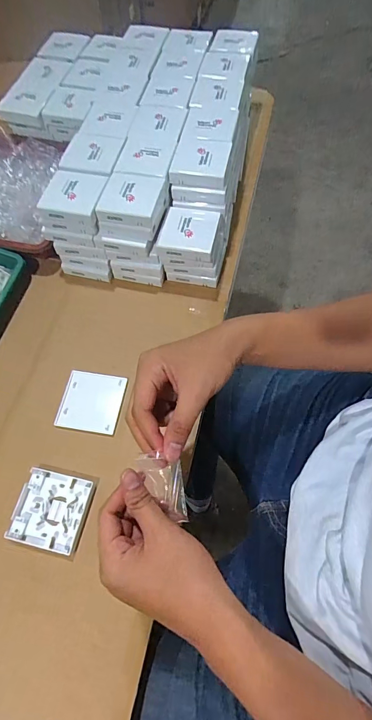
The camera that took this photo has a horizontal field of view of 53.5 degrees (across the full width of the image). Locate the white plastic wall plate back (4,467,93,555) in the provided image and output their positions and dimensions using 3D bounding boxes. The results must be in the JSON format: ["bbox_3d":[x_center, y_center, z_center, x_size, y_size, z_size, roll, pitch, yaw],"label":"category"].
[{"bbox_3d":[-0.171,0.189,0.469,0.084,0.013,0.087,10,64,8],"label":"white plastic wall plate back"}]

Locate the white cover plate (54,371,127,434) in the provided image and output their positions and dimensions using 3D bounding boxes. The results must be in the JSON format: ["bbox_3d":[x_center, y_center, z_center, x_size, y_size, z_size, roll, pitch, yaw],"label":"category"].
[{"bbox_3d":[-0.136,0.060,0.532,0.087,0.005,0.085,8,64,5],"label":"white cover plate"}]

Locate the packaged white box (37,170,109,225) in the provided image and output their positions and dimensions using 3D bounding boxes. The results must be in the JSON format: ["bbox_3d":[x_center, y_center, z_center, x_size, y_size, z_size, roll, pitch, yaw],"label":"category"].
[{"bbox_3d":[-0.167,-0.247,0.556,0.085,0.027,0.082,10,64,7],"label":"packaged white box"}]

